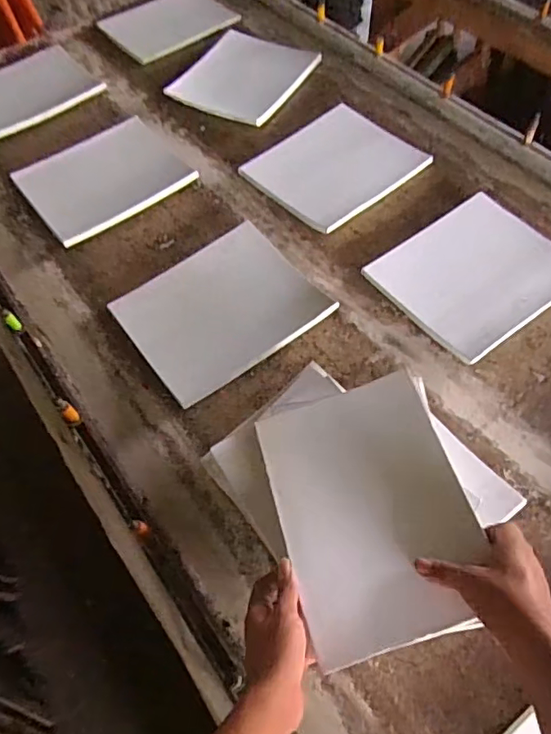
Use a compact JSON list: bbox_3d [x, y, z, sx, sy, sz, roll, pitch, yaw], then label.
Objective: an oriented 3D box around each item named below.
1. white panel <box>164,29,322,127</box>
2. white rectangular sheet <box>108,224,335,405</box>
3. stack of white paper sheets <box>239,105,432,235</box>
[{"bbox_3d":[-0.066,-0.608,1.129,0.242,0.020,0.239,26,66,16],"label":"white panel"},{"bbox_3d":[-0.084,-0.093,0.830,0.273,0.036,0.227,-35,66,-15],"label":"white rectangular sheet"},{"bbox_3d":[0.106,-0.364,0.984,0.264,0.020,0.225,-39,67,-16],"label":"stack of white paper sheets"}]

